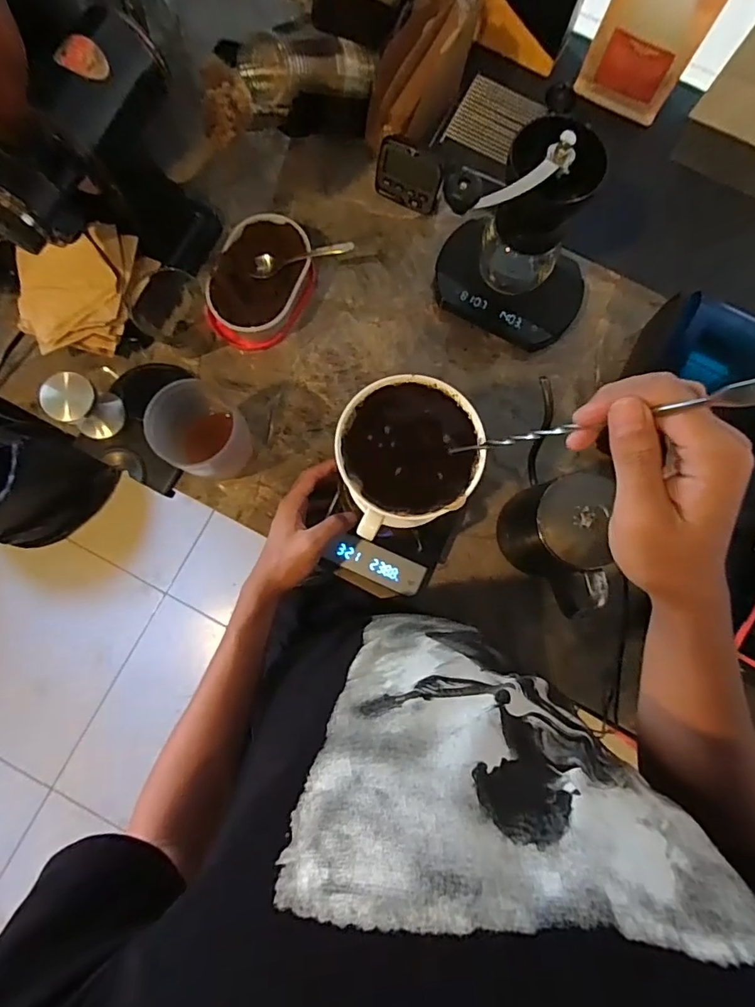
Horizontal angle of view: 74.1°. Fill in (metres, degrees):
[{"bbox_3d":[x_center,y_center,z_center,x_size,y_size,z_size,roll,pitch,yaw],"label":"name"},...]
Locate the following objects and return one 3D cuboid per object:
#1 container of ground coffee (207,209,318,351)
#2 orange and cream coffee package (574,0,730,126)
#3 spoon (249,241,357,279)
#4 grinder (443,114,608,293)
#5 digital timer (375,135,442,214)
[{"bbox_3d":[-0.137,-0.257,0.589,0.104,0.049,0.152,26,84,3],"label":"container of ground coffee"},{"bbox_3d":[0.318,-0.548,0.575,0.114,0.181,0.044,27,82,3],"label":"orange and cream coffee package"},{"bbox_3d":[-0.088,-0.287,0.584,0.120,0.025,0.022,-9,84,-1],"label":"spoon"},{"bbox_3d":[0.131,-0.272,0.503,0.143,0.194,0.088,-41,84,-7],"label":"grinder"},{"bbox_3d":[0.037,-0.396,0.608,0.081,0.065,0.012,21,45,-3],"label":"digital timer"}]

